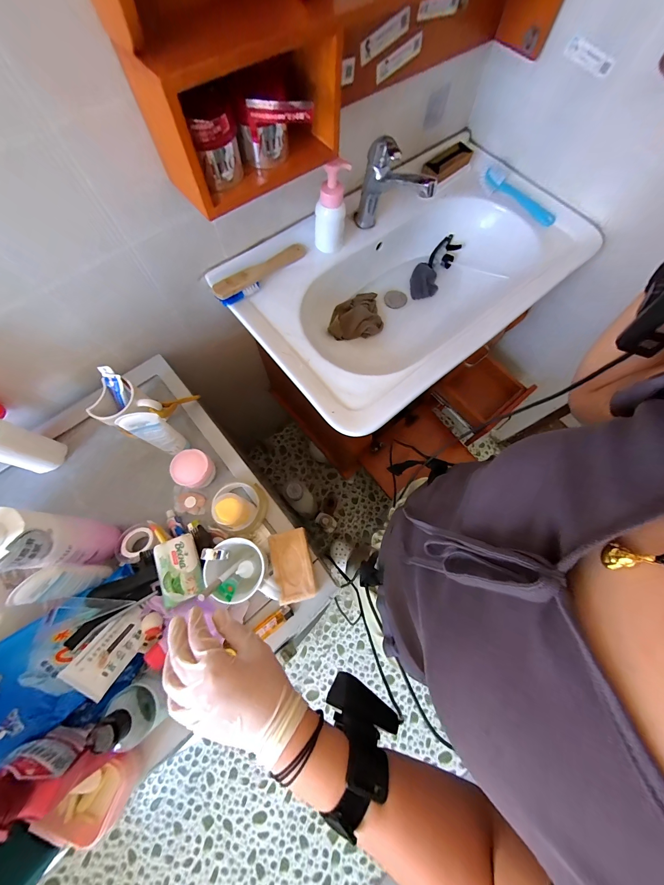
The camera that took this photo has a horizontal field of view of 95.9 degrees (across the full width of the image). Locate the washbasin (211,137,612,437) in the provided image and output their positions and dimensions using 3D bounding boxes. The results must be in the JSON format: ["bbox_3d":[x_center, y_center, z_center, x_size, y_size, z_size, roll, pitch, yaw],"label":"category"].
[{"bbox_3d":[0.177,-0.378,0.726,0.768,0.156,0.480,-38,76,-13],"label":"washbasin"}]

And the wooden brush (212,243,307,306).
[{"bbox_3d":[-0.152,-0.367,0.642,0.043,0.051,0.239,39,75,11],"label":"wooden brush"}]

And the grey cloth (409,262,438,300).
[{"bbox_3d":[0.248,-0.431,0.805,0.072,0.027,0.110,19,72,6],"label":"grey cloth"}]

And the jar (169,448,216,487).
[{"bbox_3d":[-0.242,0.049,0.527,0.056,0.058,0.061,0,71,-1],"label":"jar"}]

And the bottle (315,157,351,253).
[{"bbox_3d":[-0.003,-0.482,0.625,0.067,0.180,0.056,-4,71,-2],"label":"bottle"}]

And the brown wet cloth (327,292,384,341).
[{"bbox_3d":[0.054,-0.326,0.757,0.144,0.050,0.123,-14,72,-6],"label":"brown wet cloth"}]

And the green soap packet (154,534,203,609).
[{"bbox_3d":[-0.223,0.183,0.432,0.053,0.018,0.088,-25,73,-9],"label":"green soap packet"}]

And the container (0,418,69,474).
[{"bbox_3d":[-0.540,0.007,0.513,0.063,0.134,0.064,12,71,3],"label":"container"}]

